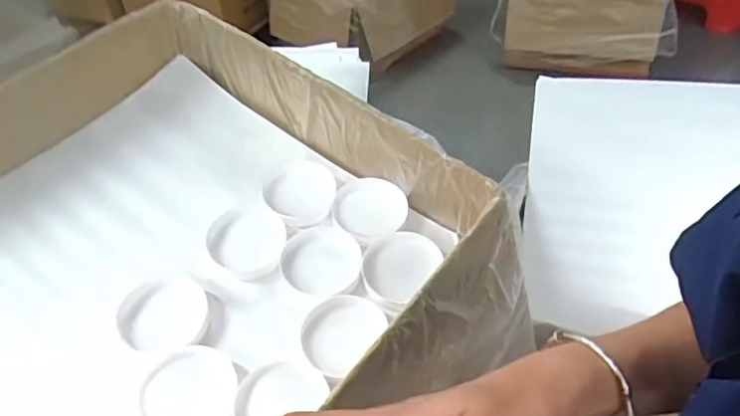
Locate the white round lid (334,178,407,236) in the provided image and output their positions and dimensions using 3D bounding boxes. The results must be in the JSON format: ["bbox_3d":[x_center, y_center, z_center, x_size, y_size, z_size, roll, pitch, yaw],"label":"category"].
[{"bbox_3d":[0.000,-0.002,0.586,0.072,0.016,0.067,2,42,6],"label":"white round lid"}]

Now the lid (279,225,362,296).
[{"bbox_3d":[-0.050,0.052,0.553,0.074,0.023,0.072,-2,42,2],"label":"lid"}]

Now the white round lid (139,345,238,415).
[{"bbox_3d":[-0.148,0.152,0.468,0.072,0.021,0.074,-2,42,2],"label":"white round lid"}]

